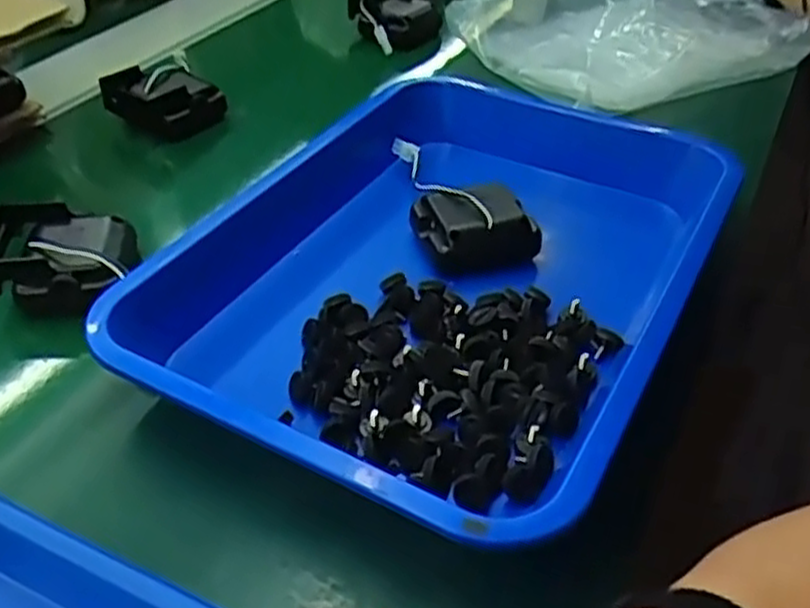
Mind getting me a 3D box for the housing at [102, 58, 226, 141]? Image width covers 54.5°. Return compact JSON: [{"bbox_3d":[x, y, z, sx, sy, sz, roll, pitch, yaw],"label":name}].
[{"bbox_3d":[-0.199,-0.167,0.647,0.084,0.039,0.064,-21,45,-25],"label":"housing"}]

